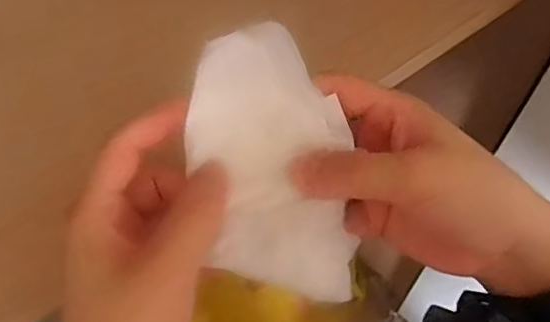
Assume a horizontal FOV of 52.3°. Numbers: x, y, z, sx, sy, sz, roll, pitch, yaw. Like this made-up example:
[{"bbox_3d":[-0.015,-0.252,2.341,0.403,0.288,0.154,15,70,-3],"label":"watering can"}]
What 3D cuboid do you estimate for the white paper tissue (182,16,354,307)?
[{"bbox_3d":[0.001,0.002,0.236,0.062,0.025,0.111,-13,88,-3],"label":"white paper tissue"}]

